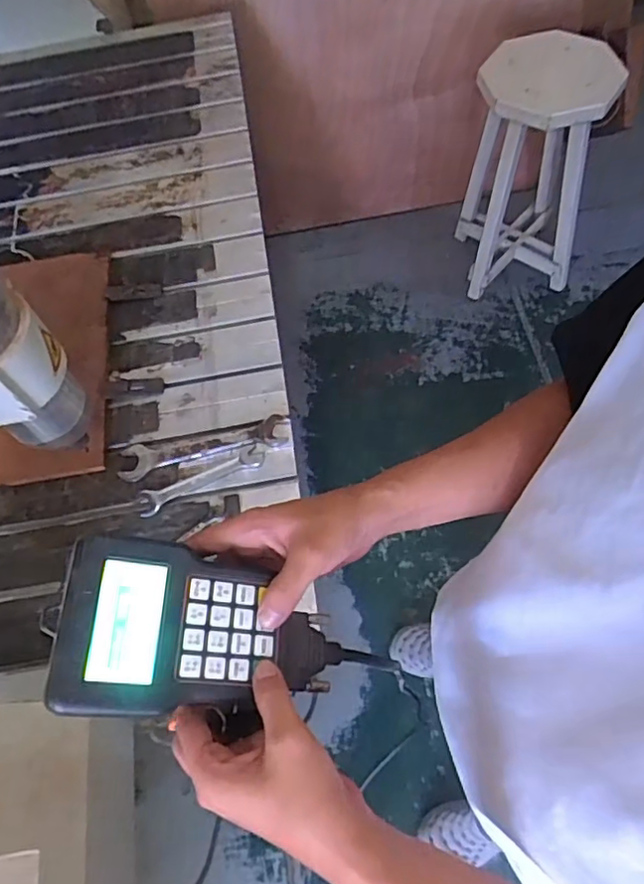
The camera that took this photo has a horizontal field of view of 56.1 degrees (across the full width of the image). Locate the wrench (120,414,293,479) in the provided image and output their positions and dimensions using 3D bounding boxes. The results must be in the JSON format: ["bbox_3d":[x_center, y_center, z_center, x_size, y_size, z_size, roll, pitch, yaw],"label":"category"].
[{"bbox_3d":[-0.175,0.006,0.899,0.245,0.013,0.057,-12,62,-1],"label":"wrench"}]

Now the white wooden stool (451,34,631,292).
[{"bbox_3d":[0.565,-0.753,1.650,0.357,0.652,0.327,-5,63,1],"label":"white wooden stool"}]

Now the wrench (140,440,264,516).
[{"bbox_3d":[-0.176,0.052,0.877,0.187,0.005,0.037,-25,63,-8],"label":"wrench"}]

